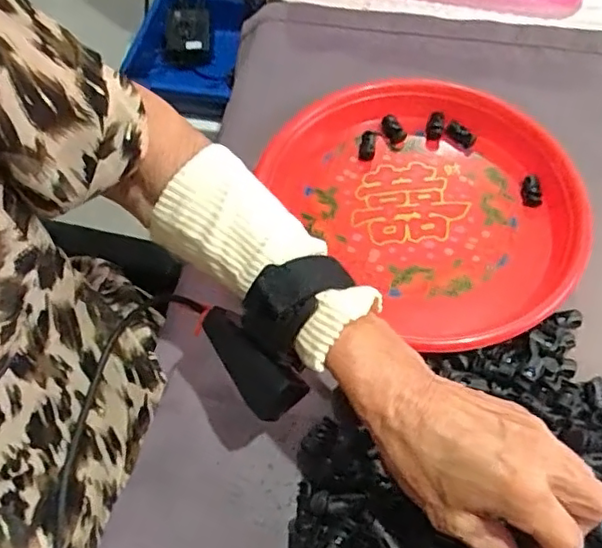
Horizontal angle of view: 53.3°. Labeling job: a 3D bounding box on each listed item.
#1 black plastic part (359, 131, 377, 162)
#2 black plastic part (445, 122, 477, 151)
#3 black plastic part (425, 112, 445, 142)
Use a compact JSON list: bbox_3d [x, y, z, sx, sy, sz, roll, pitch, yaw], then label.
[{"bbox_3d":[0.058,-0.112,0.523,0.013,0.008,0.030,6,74,5],"label":"black plastic part"},{"bbox_3d":[0.140,-0.122,0.527,0.026,0.008,0.015,33,65,19],"label":"black plastic part"},{"bbox_3d":[0.121,-0.131,0.533,0.016,0.007,0.027,7,77,15],"label":"black plastic part"}]

